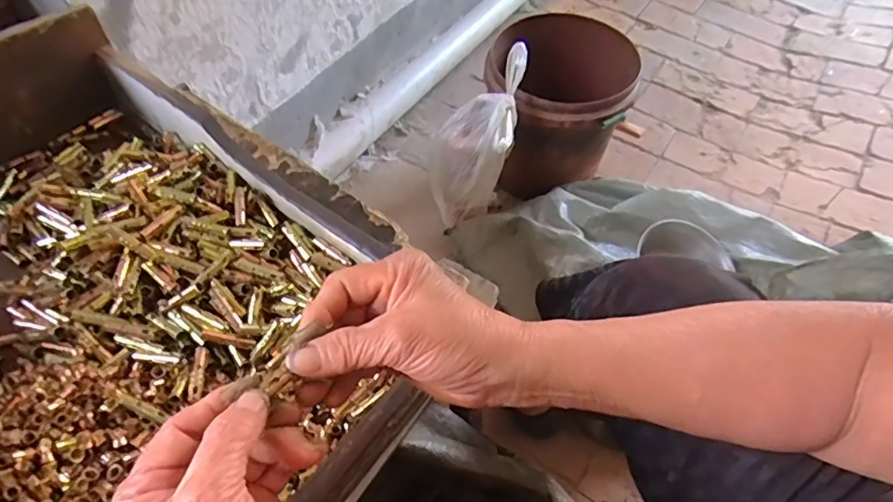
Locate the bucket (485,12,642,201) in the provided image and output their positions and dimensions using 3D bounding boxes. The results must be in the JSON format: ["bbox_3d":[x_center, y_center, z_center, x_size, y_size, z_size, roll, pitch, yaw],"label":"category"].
[{"bbox_3d":[0.195,-0.266,0.991,0.250,0.250,0.250,0,55,0],"label":"bucket"}]

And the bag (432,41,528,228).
[{"bbox_3d":[0.041,-0.167,0.872,0.135,0.282,0.119,9,55,6],"label":"bag"}]

